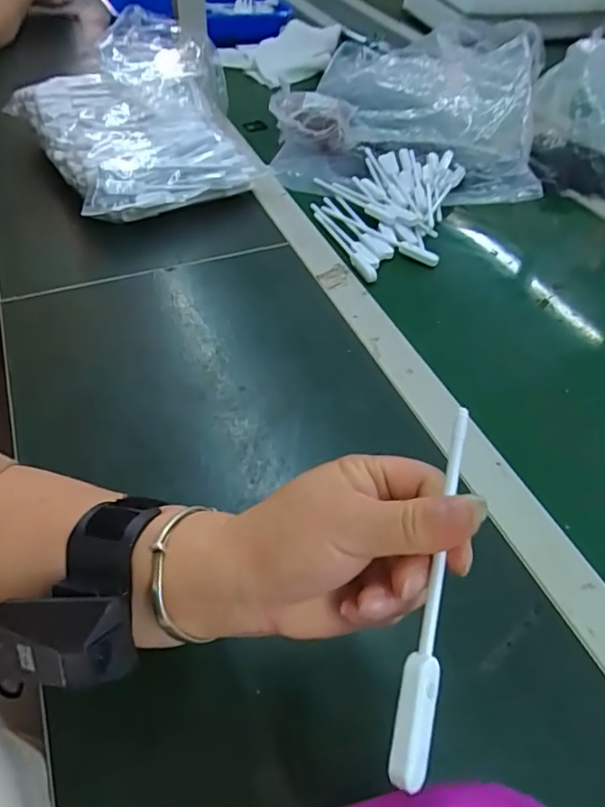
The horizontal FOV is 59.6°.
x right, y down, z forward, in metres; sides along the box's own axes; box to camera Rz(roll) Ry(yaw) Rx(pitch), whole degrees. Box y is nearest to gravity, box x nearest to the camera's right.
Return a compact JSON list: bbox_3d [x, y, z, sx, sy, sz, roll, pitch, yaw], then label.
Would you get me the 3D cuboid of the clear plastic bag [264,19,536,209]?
[{"bbox_3d":[0.178,-0.483,0.809,0.346,0.053,0.543,13,51,9],"label":"clear plastic bag"}]

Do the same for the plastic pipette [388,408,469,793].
[{"bbox_3d":[0.053,0.070,0.208,0.013,0.006,0.142,12,72,9],"label":"plastic pipette"}]

